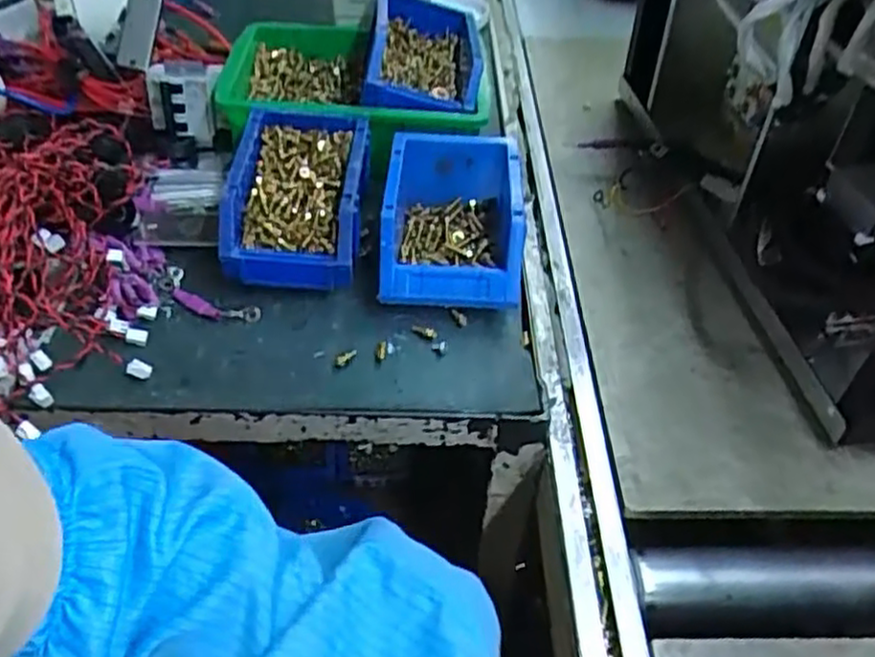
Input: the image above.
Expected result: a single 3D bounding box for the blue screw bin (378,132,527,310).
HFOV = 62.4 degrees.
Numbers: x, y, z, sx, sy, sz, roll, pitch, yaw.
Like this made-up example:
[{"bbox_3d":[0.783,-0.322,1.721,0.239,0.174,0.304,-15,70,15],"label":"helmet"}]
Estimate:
[{"bbox_3d":[0.013,-0.088,0.613,0.113,0.078,0.154,3,46,1],"label":"blue screw bin"}]

